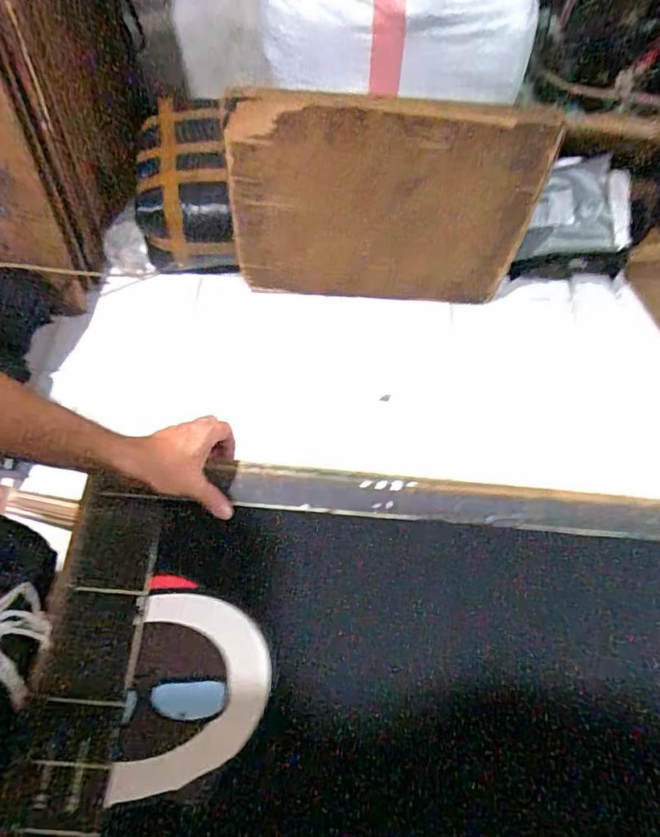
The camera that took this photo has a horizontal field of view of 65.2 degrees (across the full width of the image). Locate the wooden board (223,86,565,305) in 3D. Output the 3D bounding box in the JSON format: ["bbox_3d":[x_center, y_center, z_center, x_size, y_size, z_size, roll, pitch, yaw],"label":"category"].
[{"bbox_3d":[0.135,-0.567,1.452,0.822,0.621,0.060,3,63,1],"label":"wooden board"}]

